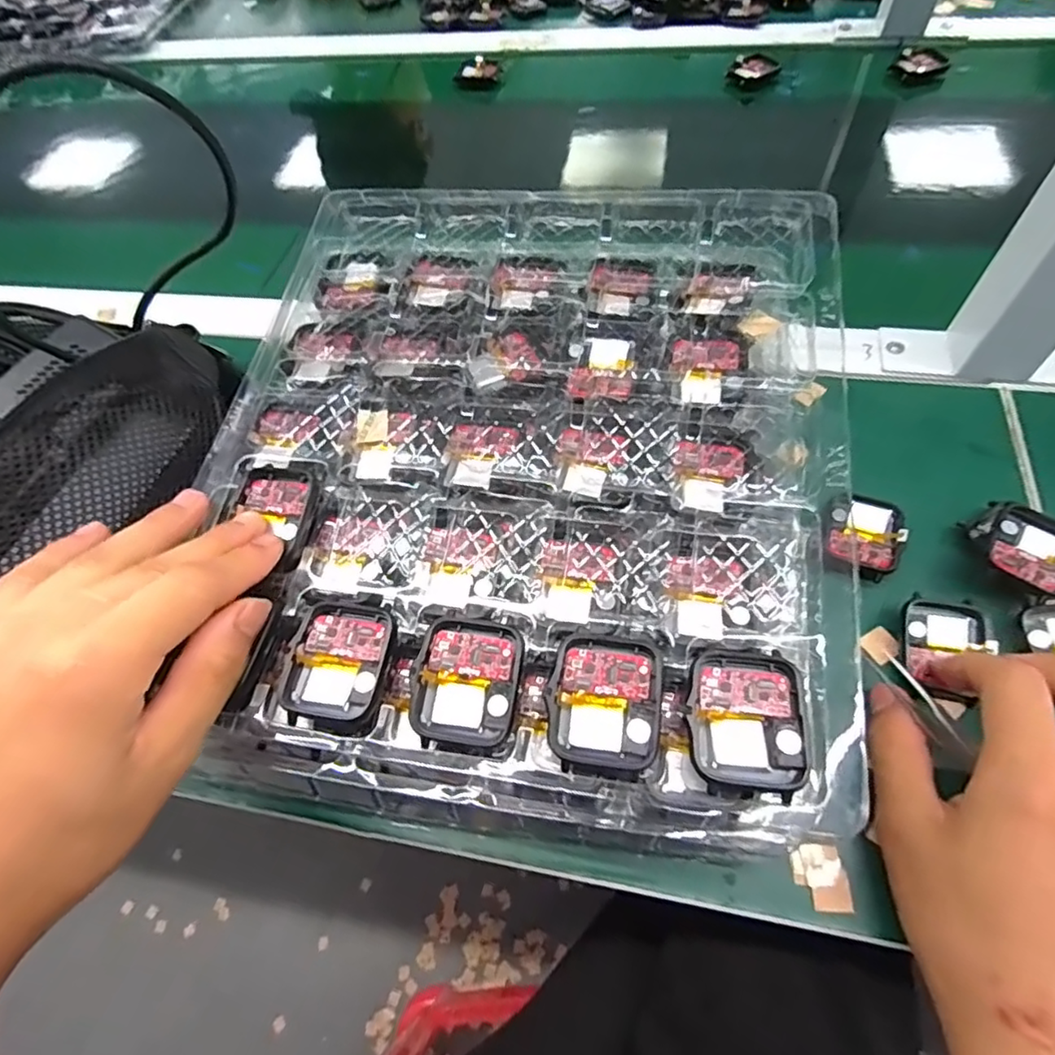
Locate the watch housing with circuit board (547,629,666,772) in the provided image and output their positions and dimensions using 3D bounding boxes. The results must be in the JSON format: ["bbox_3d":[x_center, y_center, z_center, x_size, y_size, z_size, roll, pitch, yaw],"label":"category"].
[{"bbox_3d":[0.027,0.059,0.206,0.037,0.010,0.043,7,61,10],"label":"watch housing with circuit board"}]

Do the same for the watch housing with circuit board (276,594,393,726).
[{"bbox_3d":[-0.071,0.049,0.227,0.038,0.007,0.044,9,61,11],"label":"watch housing with circuit board"}]

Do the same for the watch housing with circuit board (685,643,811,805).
[{"bbox_3d":[0.073,0.064,0.201,0.036,0.008,0.047,2,60,7],"label":"watch housing with circuit board"}]

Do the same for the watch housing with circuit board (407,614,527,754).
[{"bbox_3d":[-0.021,0.056,0.218,0.038,0.011,0.045,8,73,11],"label":"watch housing with circuit board"}]

